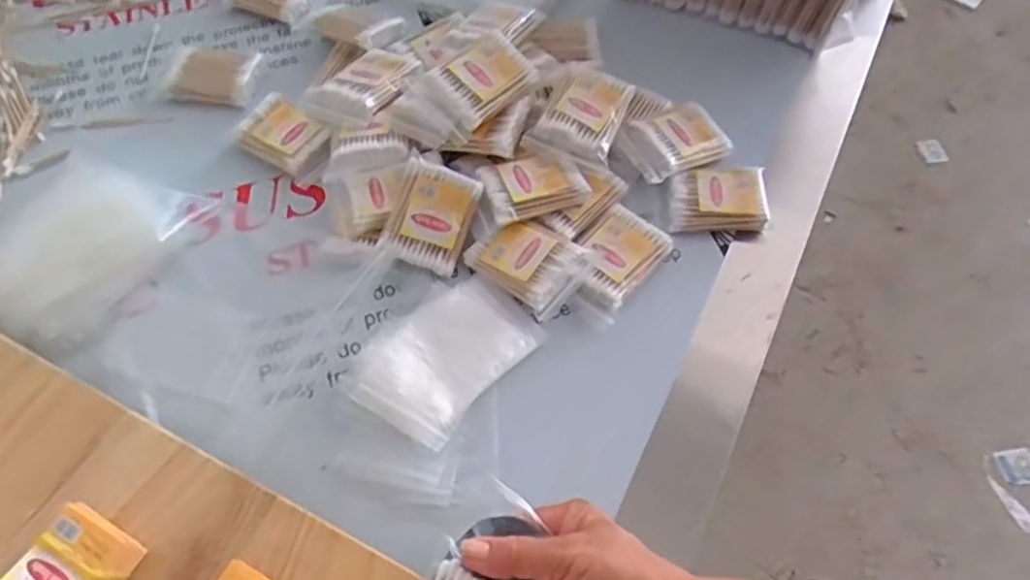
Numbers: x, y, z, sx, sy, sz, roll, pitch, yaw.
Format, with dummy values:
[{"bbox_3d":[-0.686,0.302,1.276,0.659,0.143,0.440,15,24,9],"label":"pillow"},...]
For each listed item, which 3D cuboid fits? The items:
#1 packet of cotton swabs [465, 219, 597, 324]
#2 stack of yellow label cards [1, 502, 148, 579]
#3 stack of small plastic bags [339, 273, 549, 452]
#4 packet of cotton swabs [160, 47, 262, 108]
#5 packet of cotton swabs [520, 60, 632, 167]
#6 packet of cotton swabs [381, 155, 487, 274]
[{"bbox_3d":[0.012,-0.023,0.491,0.076,0.021,0.060,39,68,20],"label":"packet of cotton swabs"},{"bbox_3d":[-0.217,0.140,0.345,0.046,0.030,0.045,30,63,16],"label":"stack of yellow label cards"},{"bbox_3d":[-0.047,0.042,0.462,0.083,0.023,0.121,35,67,18],"label":"stack of small plastic bags"},{"bbox_3d":[-0.259,-0.181,0.582,0.078,0.017,0.053,9,61,6],"label":"packet of cotton swabs"},{"bbox_3d":[0.052,-0.138,0.534,0.062,0.020,0.085,18,60,10],"label":"packet of cotton swabs"},{"bbox_3d":[-0.059,-0.053,0.493,0.057,0.012,0.072,21,91,-9],"label":"packet of cotton swabs"}]

